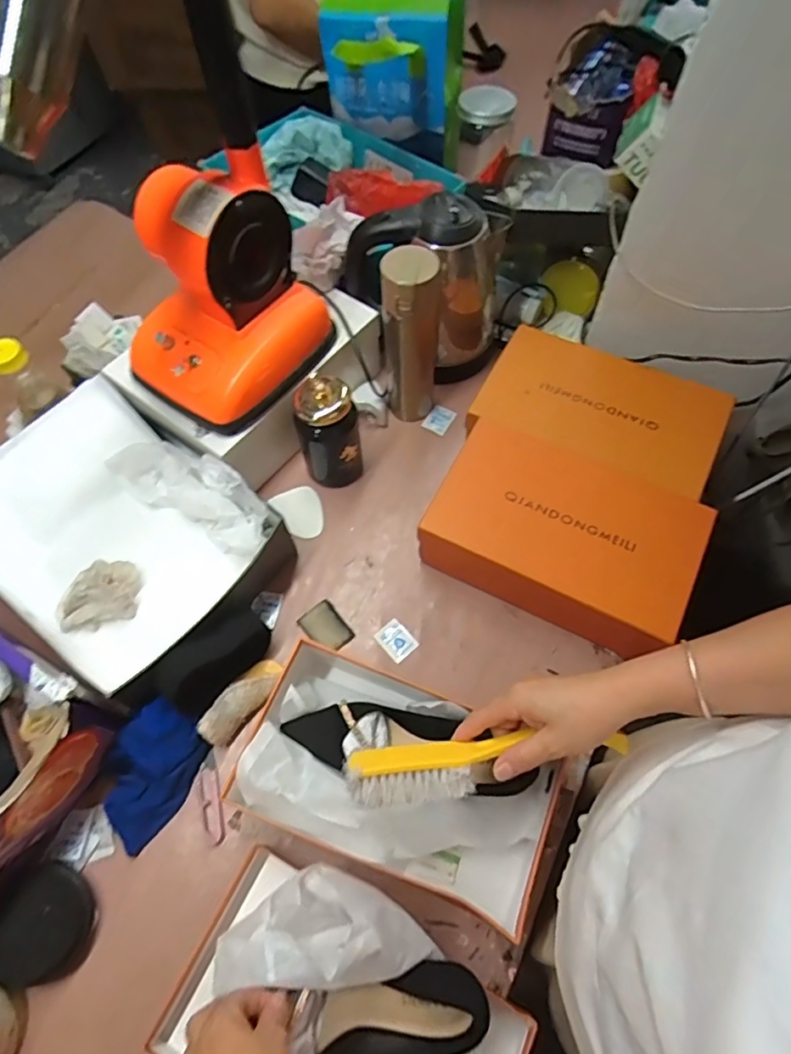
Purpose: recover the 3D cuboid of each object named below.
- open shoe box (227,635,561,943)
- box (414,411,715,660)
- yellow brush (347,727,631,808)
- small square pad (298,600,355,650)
[{"bbox_3d":[0.008,0.242,0.567,0.307,0.090,0.184,20,65,11],"label":"open shoe box"},{"bbox_3d":[0.191,0.008,0.673,0.285,0.089,0.175,25,66,13],"label":"box"},{"bbox_3d":[0.073,0.188,0.461,0.221,0.023,0.044,-9,63,-3],"label":"yellow brush"},{"bbox_3d":[-0.082,0.121,0.683,0.044,0.006,0.058,-37,68,-17],"label":"small square pad"}]

